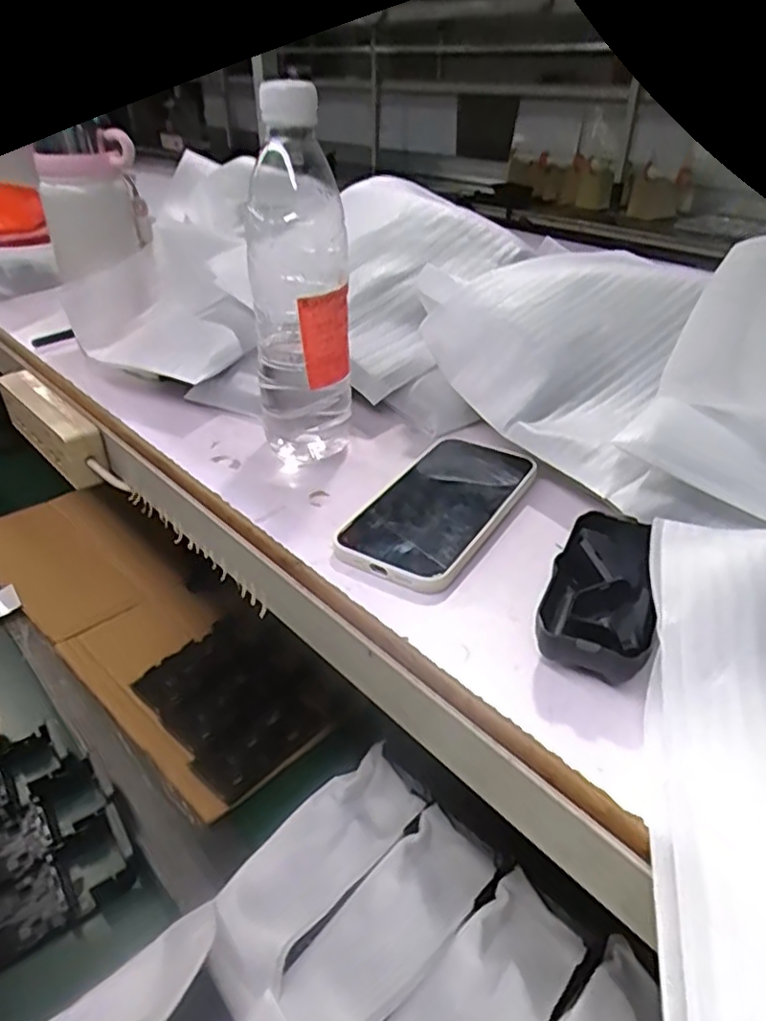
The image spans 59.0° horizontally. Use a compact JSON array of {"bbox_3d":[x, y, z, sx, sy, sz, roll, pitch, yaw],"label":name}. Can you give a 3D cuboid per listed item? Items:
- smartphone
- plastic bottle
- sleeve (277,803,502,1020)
[{"bbox_3d":[0.039,-0.006,0.431,0.079,0.014,0.156,18,37,26],"label":"smartphone"},{"bbox_3d":[-0.056,-0.141,0.448,0.064,0.223,0.060,-2,33,-3],"label":"plastic bottle"},{"bbox_3d":[0.007,0.326,0.531,0.082,0.017,0.193,30,43,34],"label":"sleeve"}]

